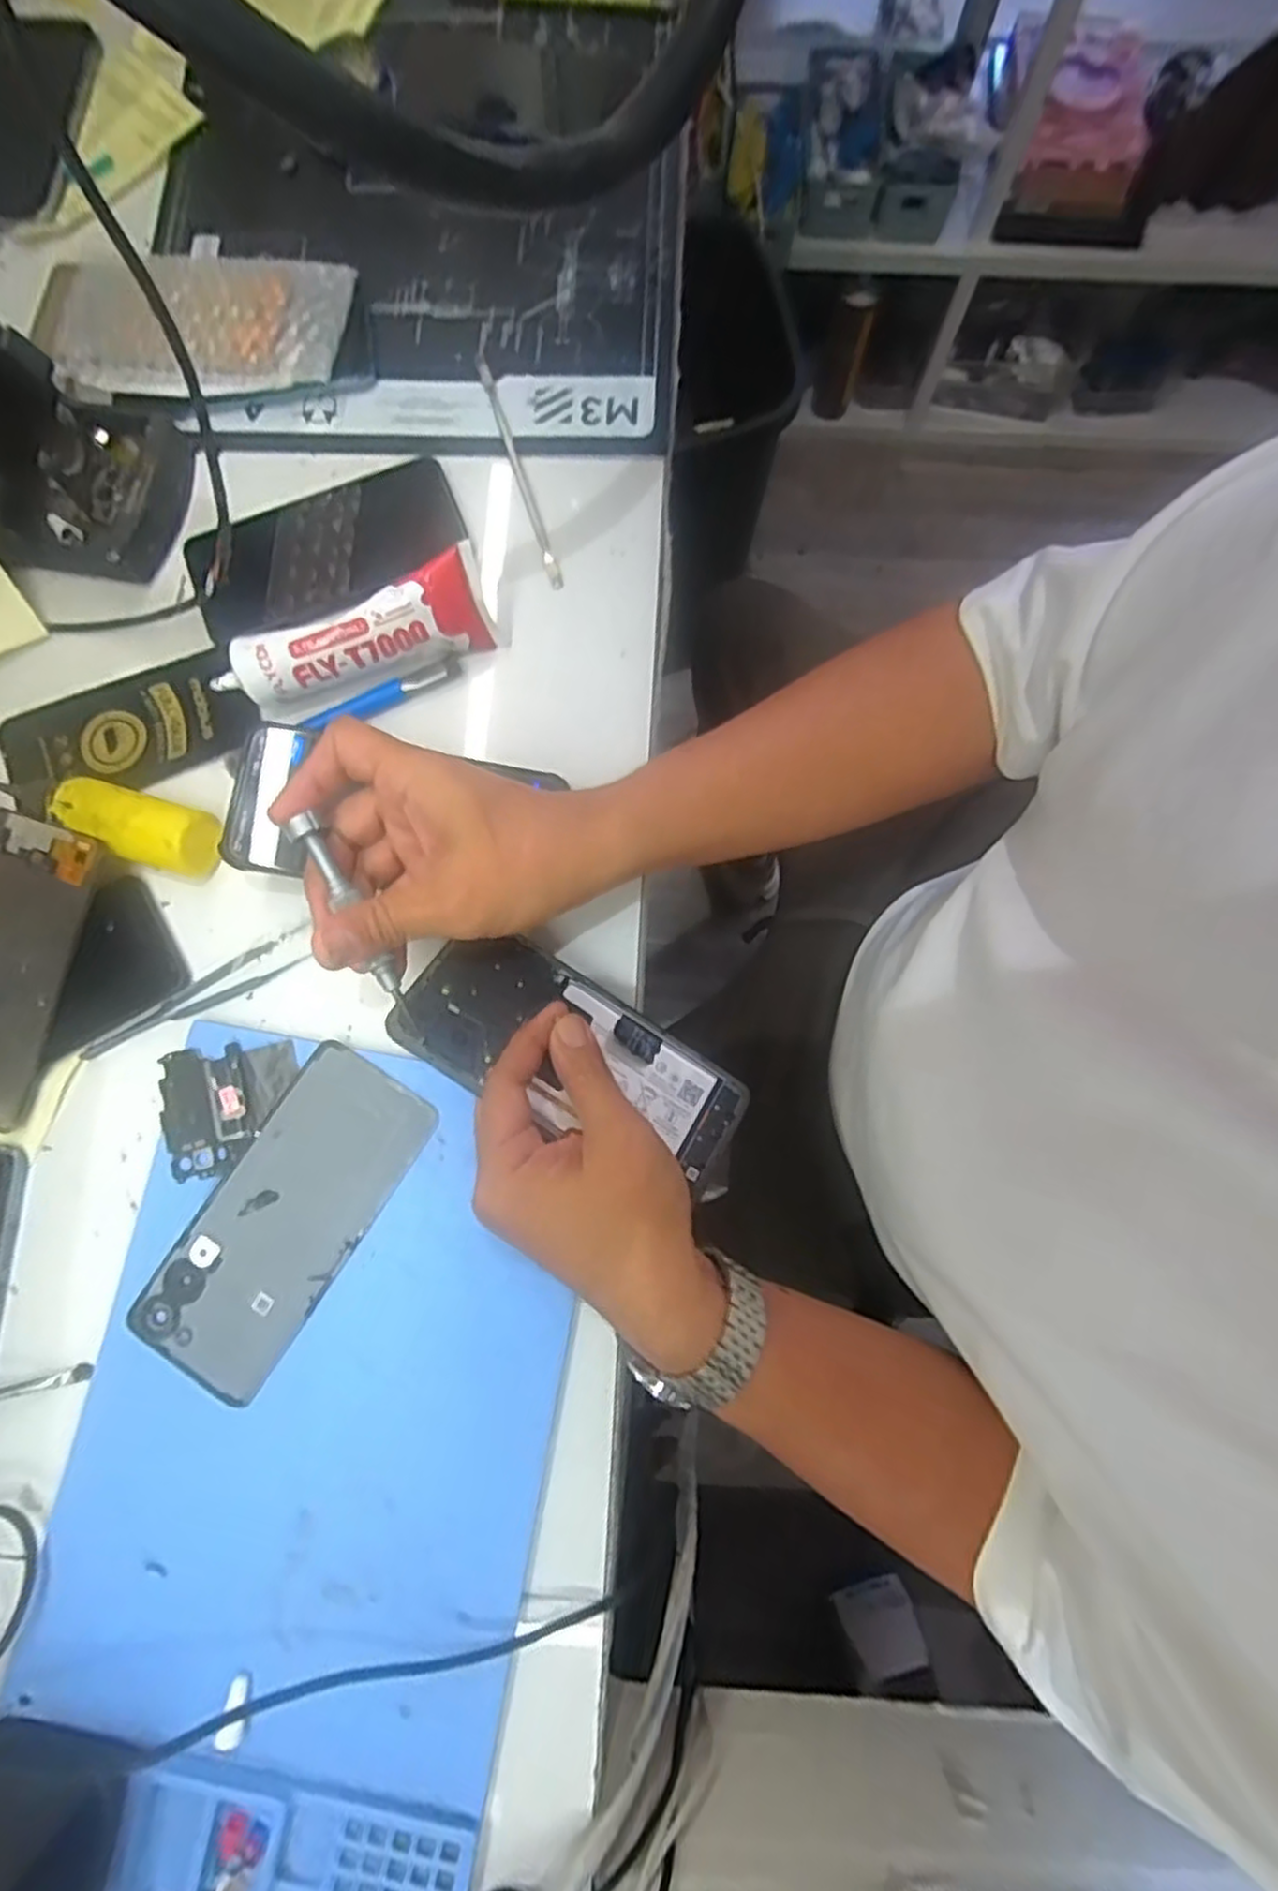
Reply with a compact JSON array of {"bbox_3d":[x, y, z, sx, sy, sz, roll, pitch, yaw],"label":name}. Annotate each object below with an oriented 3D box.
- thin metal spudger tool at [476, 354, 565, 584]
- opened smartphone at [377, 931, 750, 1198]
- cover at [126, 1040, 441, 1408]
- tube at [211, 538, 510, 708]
[{"bbox_3d":[-0.073,-0.286,0.439,0.007,0.004,0.165,-18,78,-2],"label":"thin metal spudger tool"},{"bbox_3d":[-0.030,0.054,0.349,0.163,0.004,0.075,33,62,1],"label":"opened smartphone"},{"bbox_3d":[-0.173,0.133,0.361,0.074,0.007,0.162,32,81,7],"label":"cover"},{"bbox_3d":[-0.153,-0.165,0.402,0.149,0.046,0.031,-21,79,-3],"label":"tube"}]

